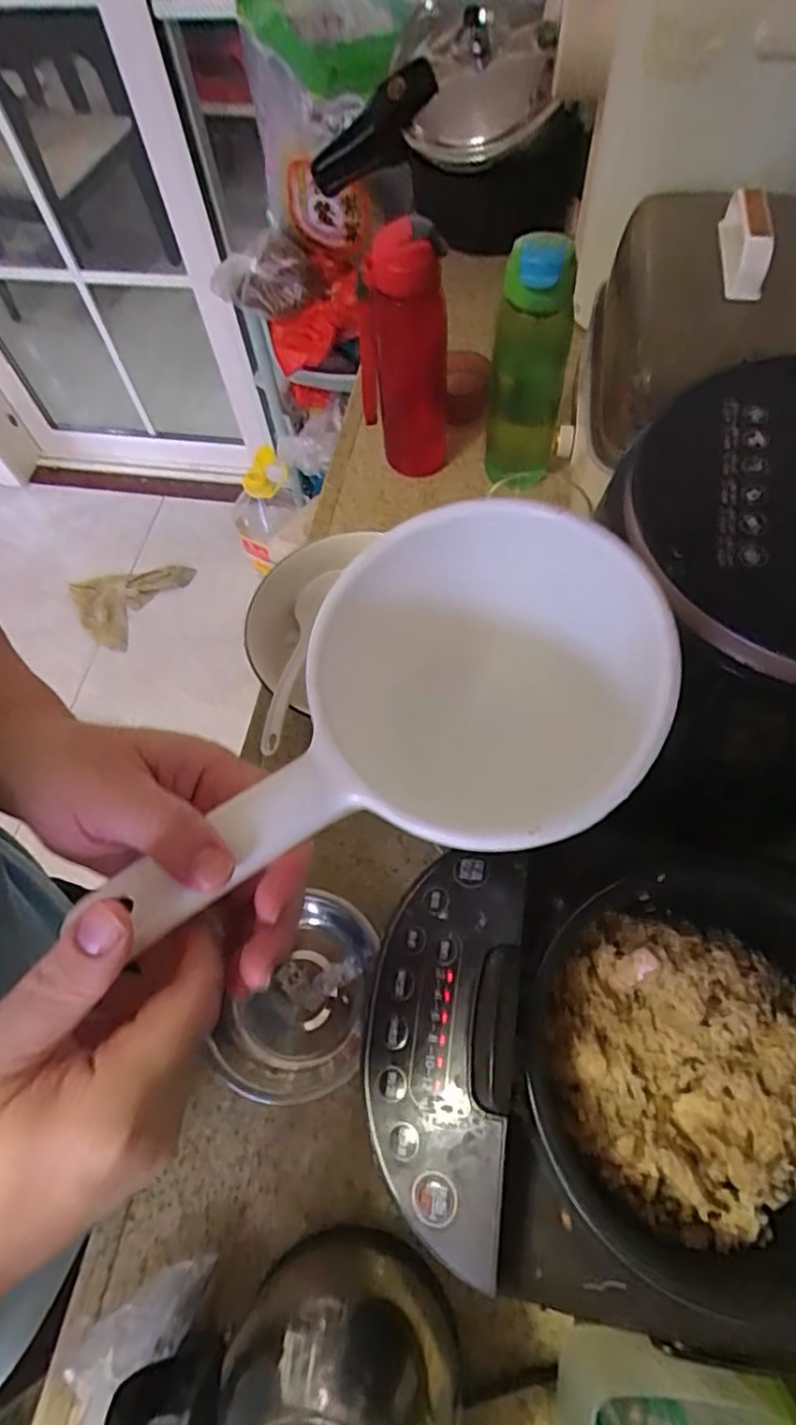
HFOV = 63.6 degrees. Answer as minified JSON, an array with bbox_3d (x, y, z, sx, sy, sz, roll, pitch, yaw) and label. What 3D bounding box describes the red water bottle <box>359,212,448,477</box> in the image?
[{"bbox_3d":[0.006,-0.348,0.657,0.087,0.249,0.089,-5,62,1],"label":"red water bottle"}]

